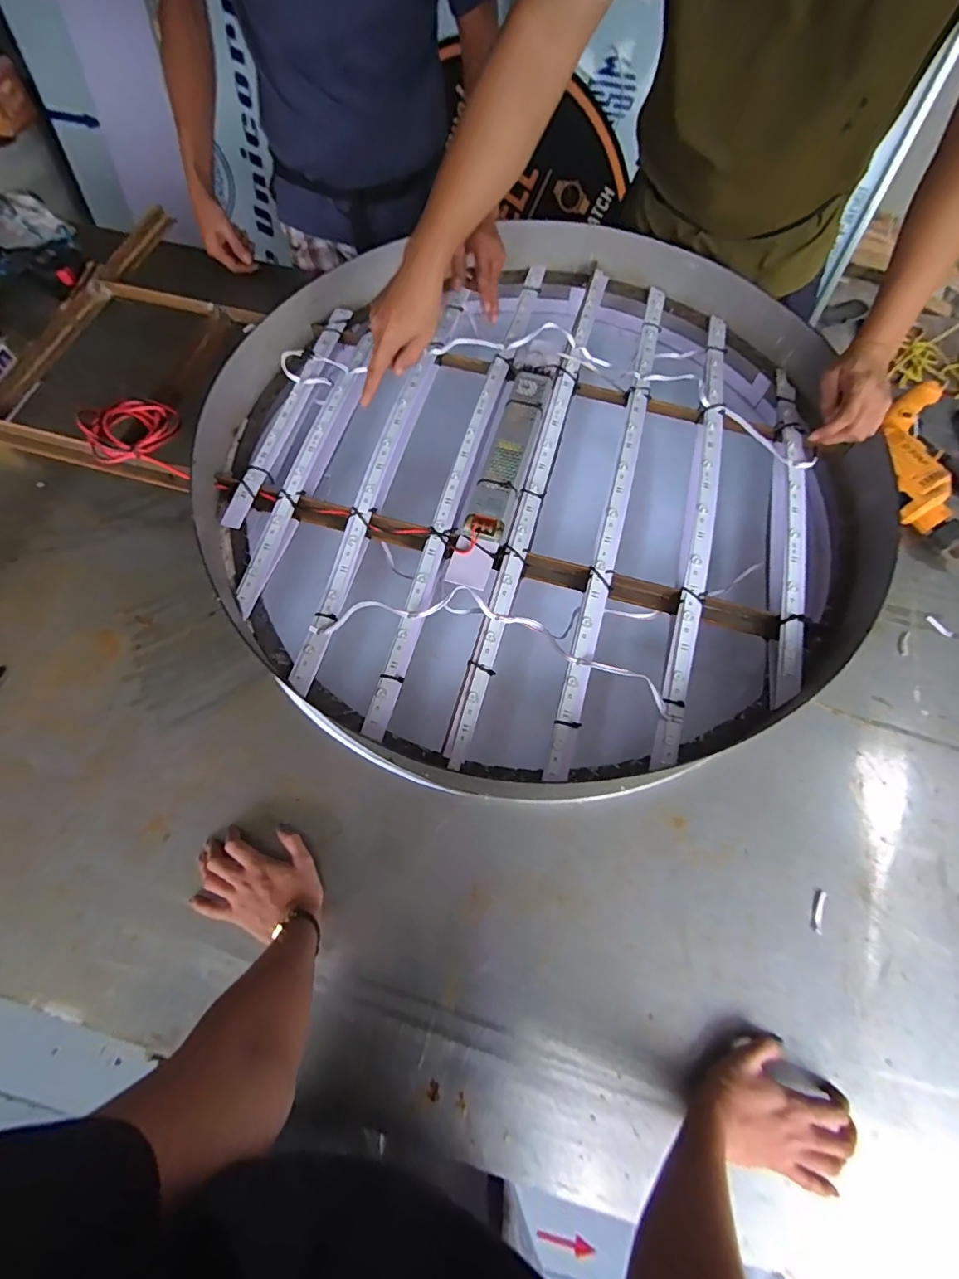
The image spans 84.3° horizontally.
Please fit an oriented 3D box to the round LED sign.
[{"bbox_3d":[0.090,-0.239,0.770,0.876,0.179,0.859,1,66,-2],"label":"round LED sign"}]

